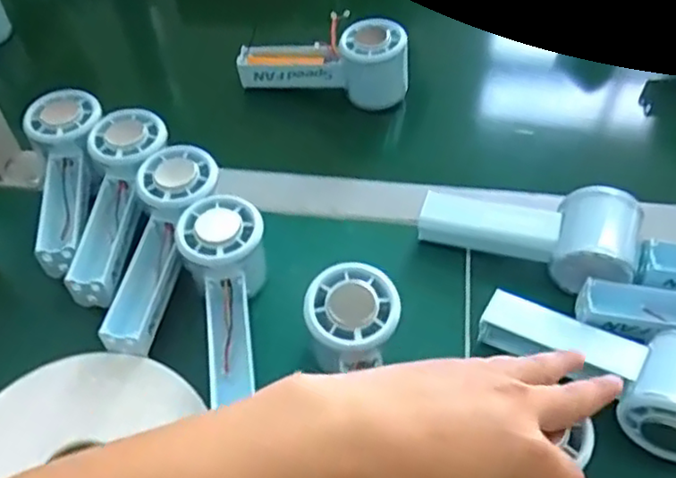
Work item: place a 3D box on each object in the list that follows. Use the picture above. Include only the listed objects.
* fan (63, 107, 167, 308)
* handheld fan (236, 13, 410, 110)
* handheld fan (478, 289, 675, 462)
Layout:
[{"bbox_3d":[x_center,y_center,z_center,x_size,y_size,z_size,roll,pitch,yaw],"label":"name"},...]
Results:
[{"bbox_3d":[-0.161,-0.027,0.475,0.052,0.032,0.153,4,67,4],"label":"fan"},{"bbox_3d":[-0.011,-0.167,0.594,0.152,0.065,0.068,7,53,6],"label":"handheld fan"},{"bbox_3d":[0.164,0.076,0.411,0.147,0.042,0.069,23,56,18],"label":"handheld fan"}]

